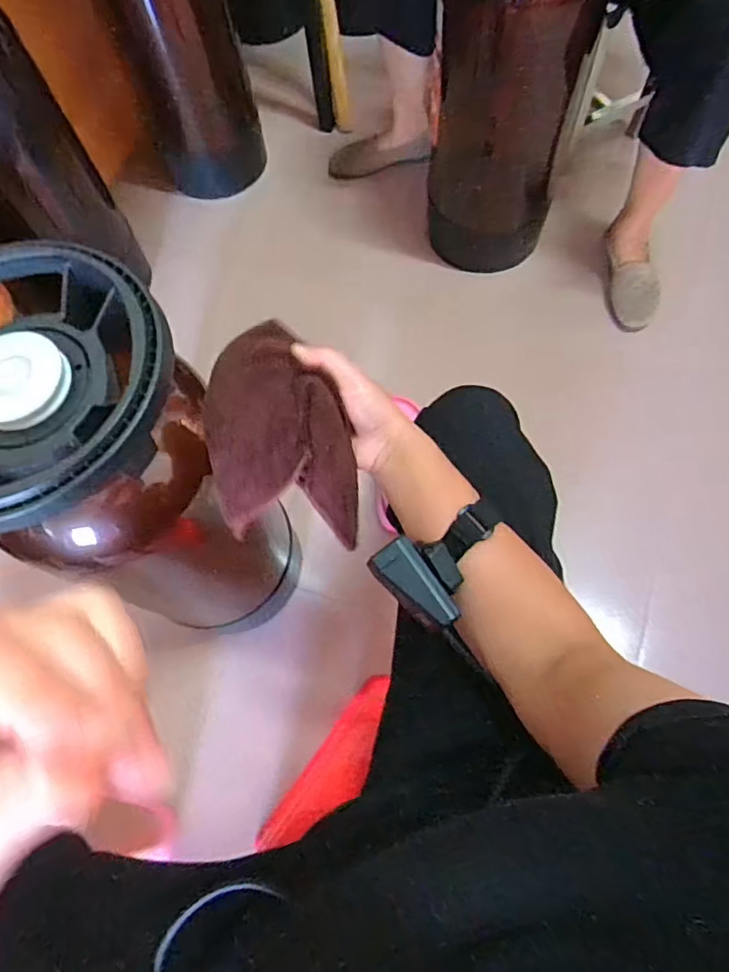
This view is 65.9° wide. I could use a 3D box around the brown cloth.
[{"bbox_3d":[-0.065,-0.036,0.446,0.113,0.034,0.168,-3,103,-3],"label":"brown cloth"}]

